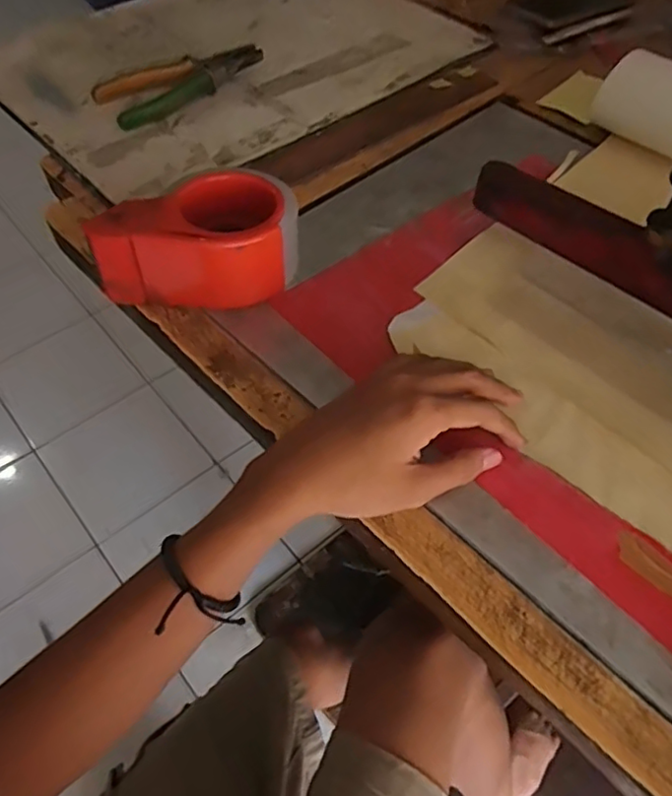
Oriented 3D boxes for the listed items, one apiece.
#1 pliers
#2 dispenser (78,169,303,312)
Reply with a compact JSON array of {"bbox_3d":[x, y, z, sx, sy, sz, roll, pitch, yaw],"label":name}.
[{"bbox_3d":[-0.148,-0.316,0.610,0.167,0.020,0.066,-27,60,-19],"label":"pliers"},{"bbox_3d":[-0.097,-0.117,0.446,0.131,0.065,0.087,5,55,2],"label":"dispenser"}]

